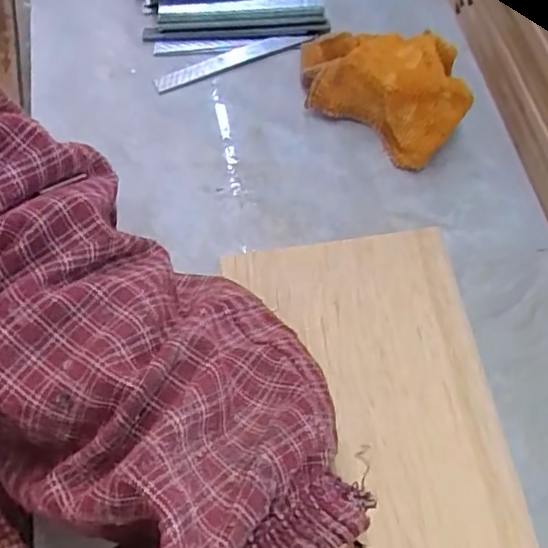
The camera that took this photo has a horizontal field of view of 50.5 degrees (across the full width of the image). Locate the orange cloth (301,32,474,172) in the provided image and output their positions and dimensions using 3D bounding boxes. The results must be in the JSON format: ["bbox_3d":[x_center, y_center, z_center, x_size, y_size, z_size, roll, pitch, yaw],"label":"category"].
[{"bbox_3d":[0.066,-0.123,0.366,0.117,0.052,0.061,36,70,16],"label":"orange cloth"}]

